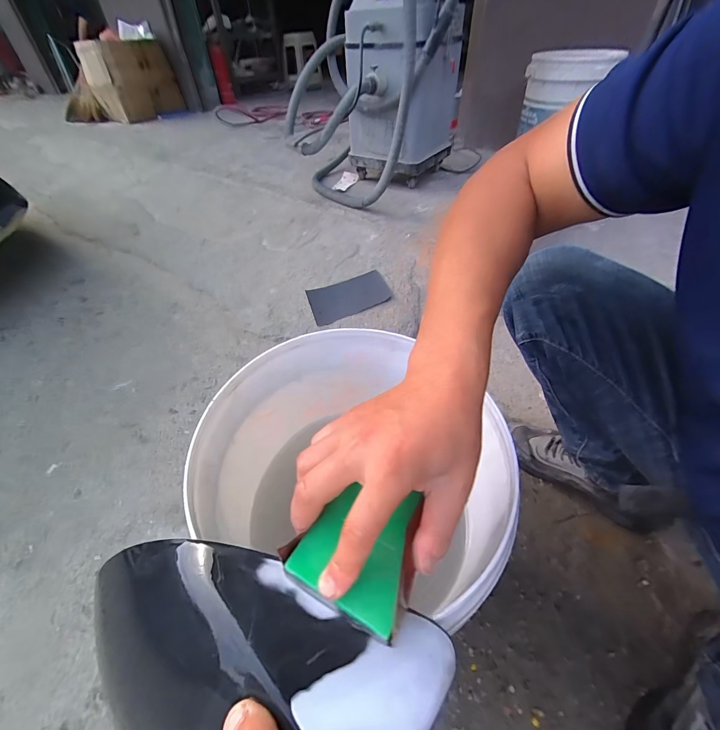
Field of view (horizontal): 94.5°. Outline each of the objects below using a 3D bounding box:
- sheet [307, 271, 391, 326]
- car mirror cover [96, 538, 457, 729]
[{"bbox_3d":[-0.036,-0.208,0.993,0.228,0.027,0.157,-16,44,-8],"label":"sheet"},{"bbox_3d":[-0.066,0.181,0.199,0.229,0.062,0.112,1,43,12],"label":"car mirror cover"}]

